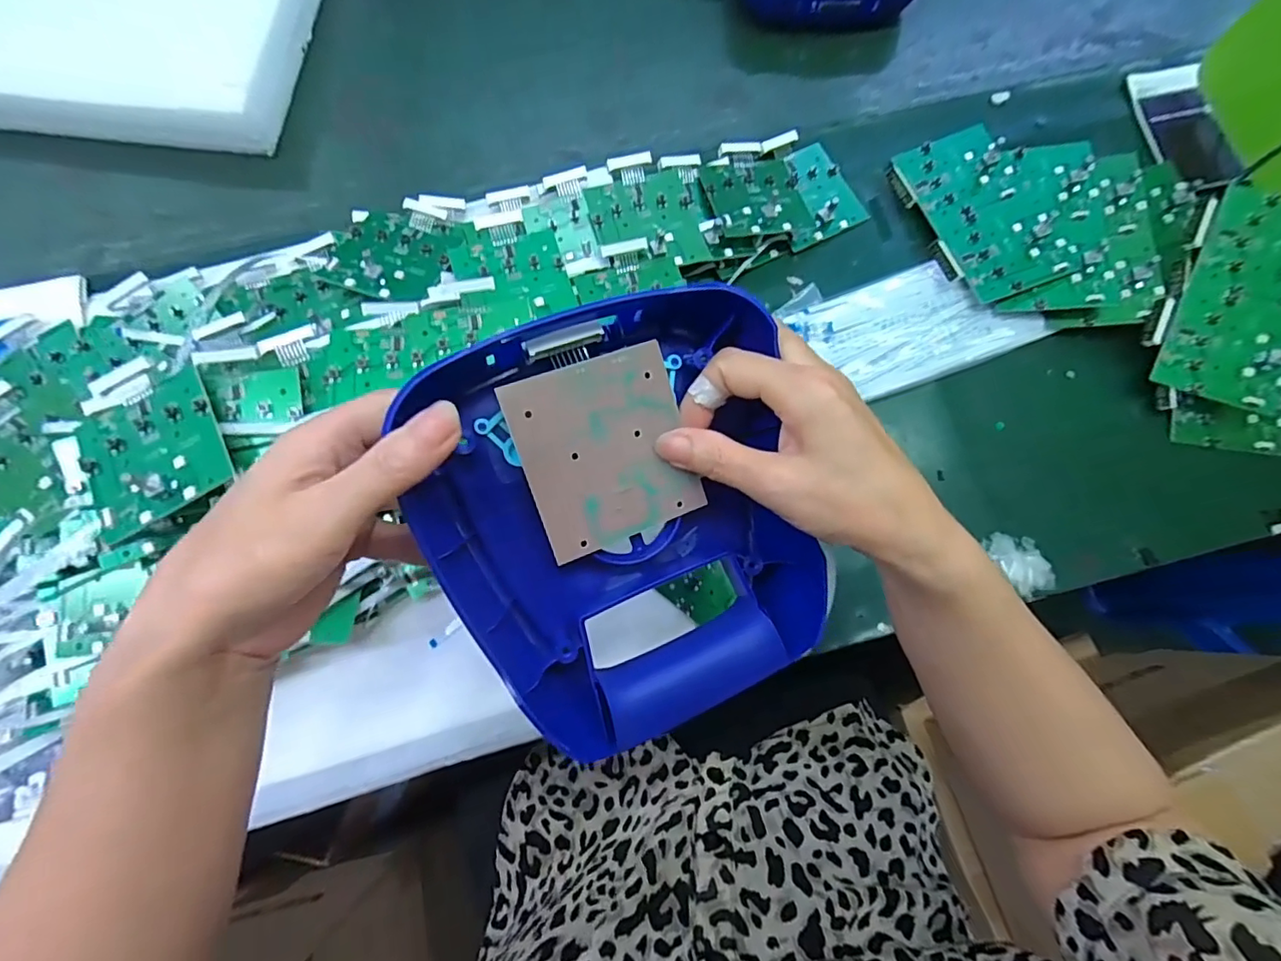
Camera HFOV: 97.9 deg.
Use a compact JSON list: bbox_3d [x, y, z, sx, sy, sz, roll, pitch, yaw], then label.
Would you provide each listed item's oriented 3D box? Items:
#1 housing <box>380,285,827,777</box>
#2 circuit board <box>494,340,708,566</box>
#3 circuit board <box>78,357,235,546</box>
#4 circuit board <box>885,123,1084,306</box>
[{"bbox_3d":[-0.001,0.015,0.253,0.172,0.060,0.183,-22,95,-13],"label":"housing"},{"bbox_3d":[-0.014,-0.013,0.247,0.074,0.004,0.079,-21,101,-17],"label":"circuit board"},{"bbox_3d":[-0.272,-0.022,0.307,0.072,0.014,0.091,-25,78,-7],"label":"circuit board"},{"bbox_3d":[0.267,-0.214,0.442,0.102,0.021,0.150,-18,77,-6],"label":"circuit board"}]

